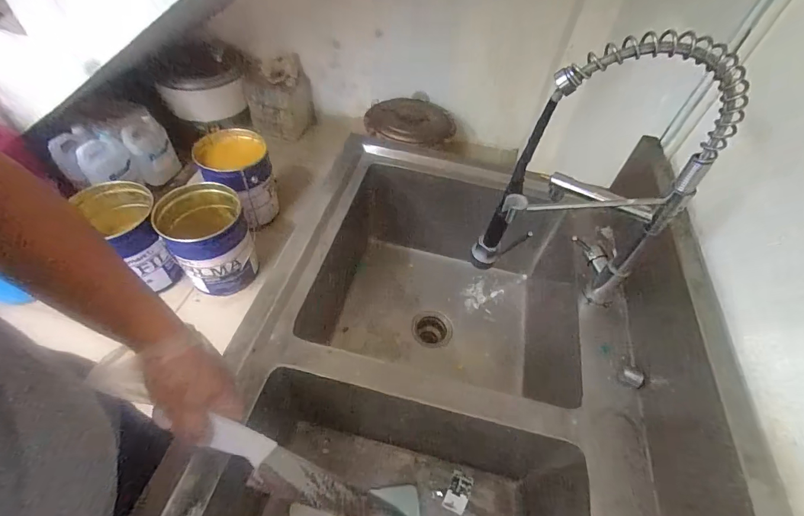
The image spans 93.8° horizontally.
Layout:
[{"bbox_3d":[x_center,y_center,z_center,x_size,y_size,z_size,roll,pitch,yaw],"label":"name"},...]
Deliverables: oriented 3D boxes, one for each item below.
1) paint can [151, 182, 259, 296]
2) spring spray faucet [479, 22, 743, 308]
[{"bbox_3d":[-0.753,-0.069,1.487,0.297,0.302,0.310,-19,58,-16],"label":"paint can"},{"bbox_3d":[0.278,-0.094,0.570,0.277,0.447,0.110,0,54,-4],"label":"spring spray faucet"}]

